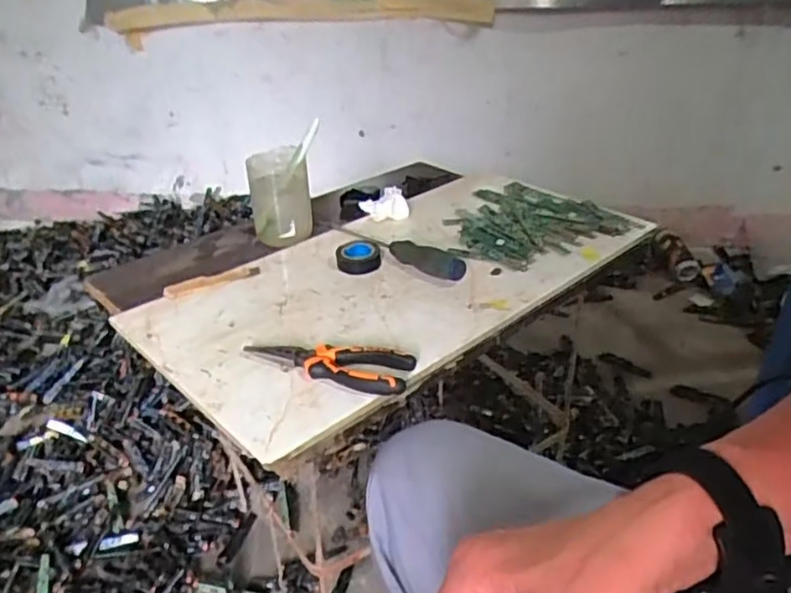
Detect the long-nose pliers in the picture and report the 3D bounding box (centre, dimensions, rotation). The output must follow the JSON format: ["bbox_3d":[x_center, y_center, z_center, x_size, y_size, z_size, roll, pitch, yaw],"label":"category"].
[{"bbox_3d":[-0.063,0.059,0.632,0.161,0.021,0.059,8,31,17],"label":"long-nose pliers"}]

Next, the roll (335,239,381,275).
[{"bbox_3d":[-0.045,-0.048,0.806,0.053,0.022,0.062,-2,30,0],"label":"roll"}]

